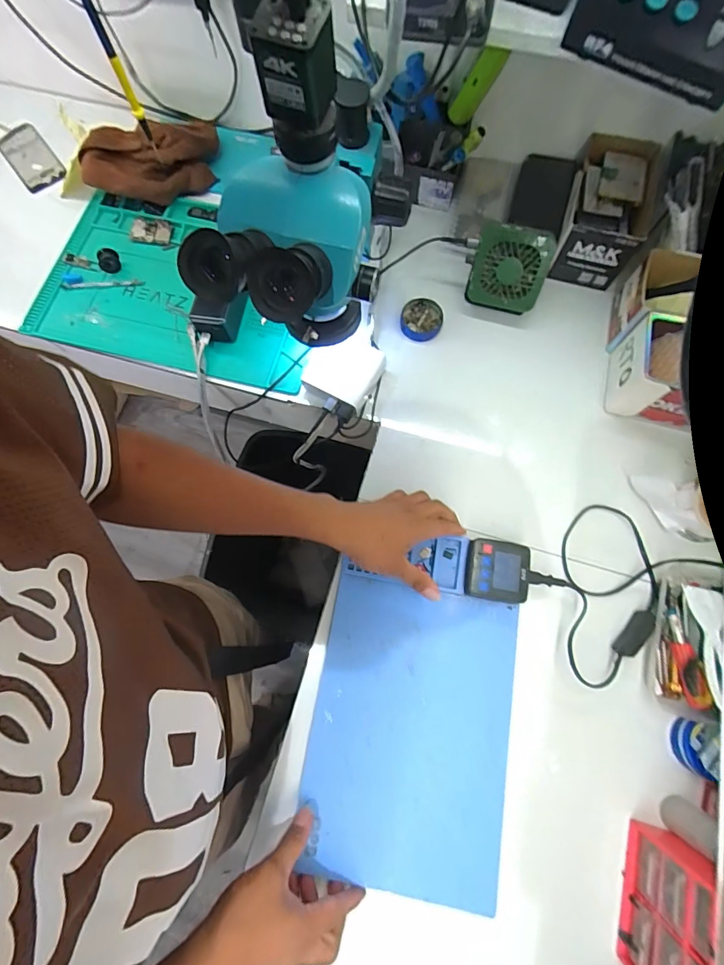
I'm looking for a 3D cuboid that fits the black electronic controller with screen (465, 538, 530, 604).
[{"bbox_3d":[0.164,0.107,0.502,0.068,0.032,0.069,8,75,4],"label":"black electronic controller with screen"}]

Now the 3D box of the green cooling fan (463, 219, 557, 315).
[{"bbox_3d":[0.200,-0.292,0.573,0.100,0.104,0.029,14,46,6],"label":"green cooling fan"}]

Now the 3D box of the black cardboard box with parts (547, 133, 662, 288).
[{"bbox_3d":[0.354,-0.395,0.618,0.105,0.094,0.184,17,75,6],"label":"black cardboard box with parts"}]

